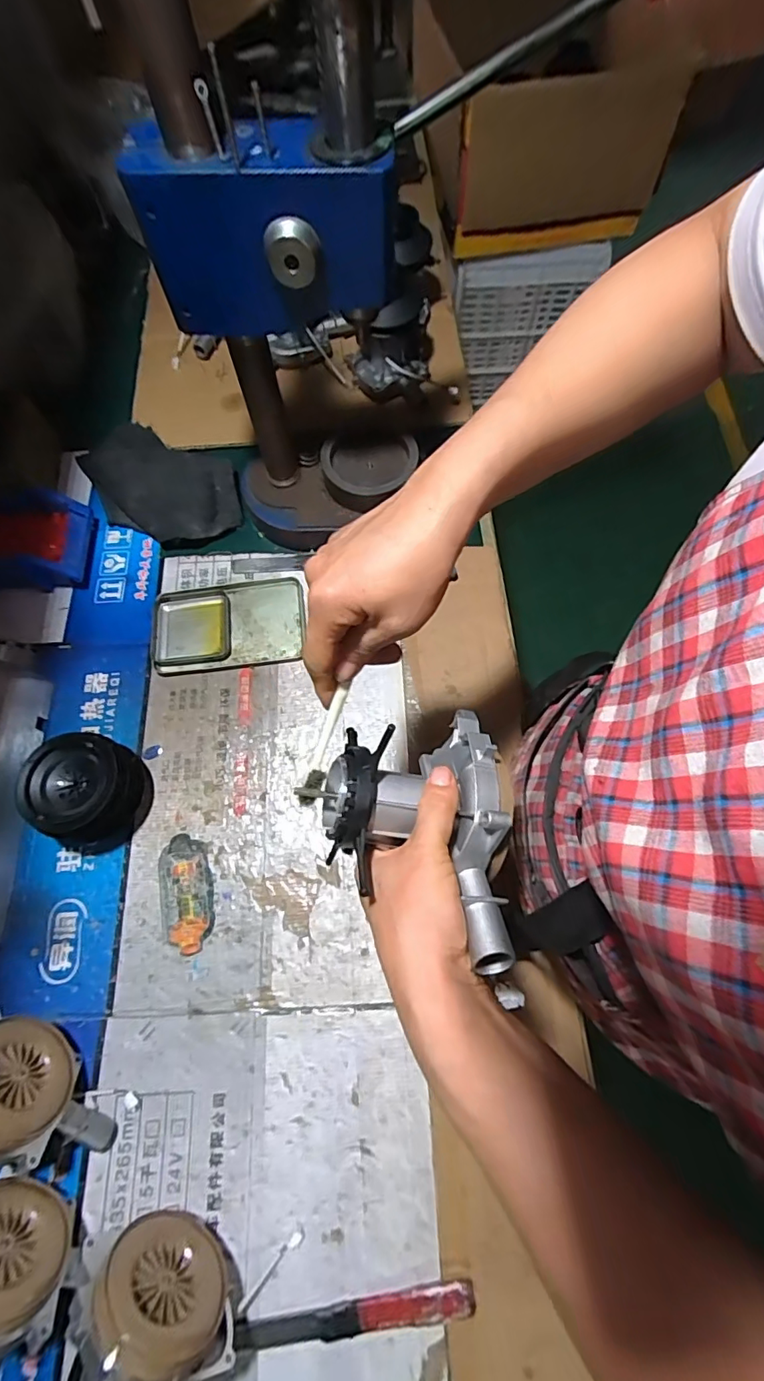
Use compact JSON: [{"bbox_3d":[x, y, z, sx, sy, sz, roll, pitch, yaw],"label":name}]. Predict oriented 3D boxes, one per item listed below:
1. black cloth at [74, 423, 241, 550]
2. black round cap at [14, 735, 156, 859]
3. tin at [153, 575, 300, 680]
[{"bbox_3d":[-0.304,-0.296,0.707,0.182,0.082,0.208,-29,70,-8],"label":"black cloth"},{"bbox_3d":[-0.312,0.111,0.558,0.105,0.097,0.115,-9,71,-3],"label":"black round cap"},{"bbox_3d":[-0.196,-0.082,0.657,0.187,0.018,0.112,-9,69,-1],"label":"tin"}]

